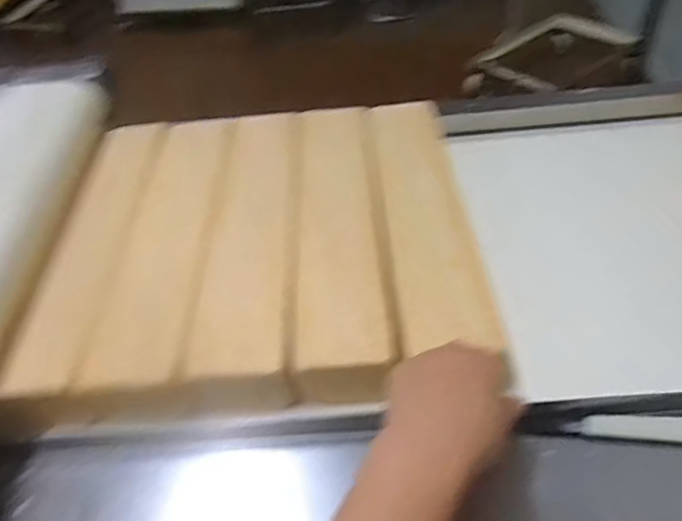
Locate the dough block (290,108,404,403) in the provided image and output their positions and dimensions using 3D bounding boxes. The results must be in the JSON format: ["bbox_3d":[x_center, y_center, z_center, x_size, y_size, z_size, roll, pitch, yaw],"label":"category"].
[{"bbox_3d":[-0.001,-0.035,0.539,0.081,0.035,0.367,-3,43,0],"label":"dough block"}]

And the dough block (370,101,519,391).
[{"bbox_3d":[0.082,-0.051,0.536,0.084,0.029,0.334,-3,45,-1],"label":"dough block"}]

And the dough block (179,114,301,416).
[{"bbox_3d":[-0.081,-0.020,0.546,0.081,0.049,0.377,-3,43,0],"label":"dough block"}]

